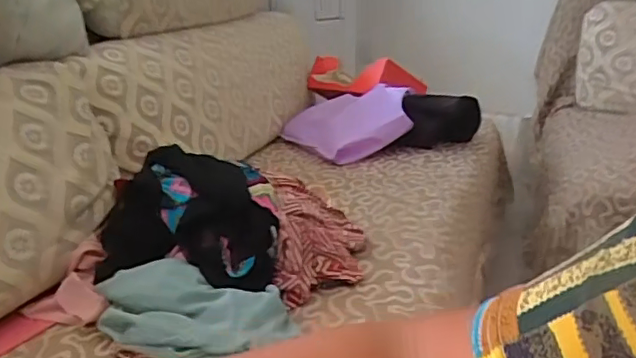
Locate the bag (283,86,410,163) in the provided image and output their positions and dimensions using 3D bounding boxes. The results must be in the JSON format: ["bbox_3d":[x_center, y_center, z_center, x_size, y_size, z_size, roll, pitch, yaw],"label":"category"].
[{"bbox_3d":[0.060,-0.120,1.211,0.255,0.053,0.232,-30,36,-1],"label":"bag"}]

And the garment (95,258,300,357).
[{"bbox_3d":[-0.153,0.155,0.680,0.254,0.059,0.109,3,20,12],"label":"garment"}]

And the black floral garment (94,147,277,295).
[{"bbox_3d":[-0.169,0.051,0.771,0.247,0.125,0.157,5,20,16],"label":"black floral garment"}]

